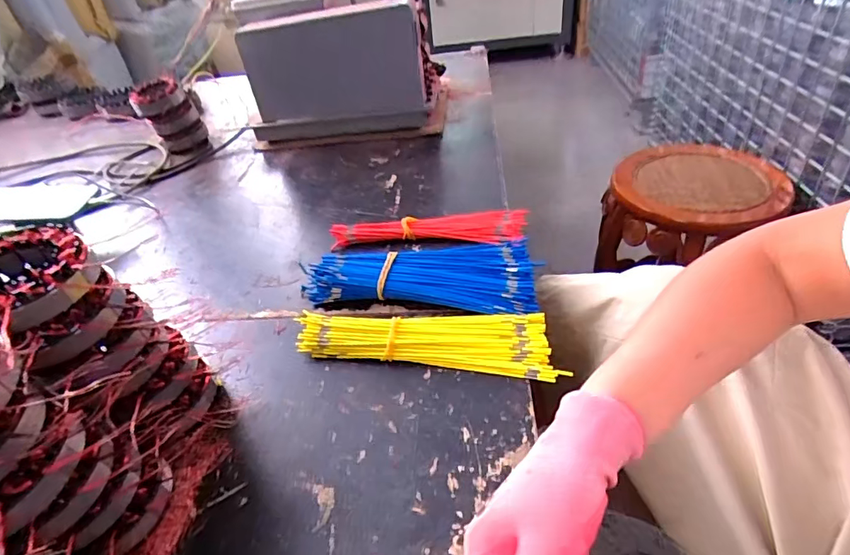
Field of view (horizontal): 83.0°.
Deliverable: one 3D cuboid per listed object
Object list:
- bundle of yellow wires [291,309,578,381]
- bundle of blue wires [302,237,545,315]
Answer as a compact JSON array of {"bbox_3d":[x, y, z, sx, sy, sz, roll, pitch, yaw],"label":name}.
[{"bbox_3d":[0.000,0.056,0.468,0.245,0.024,0.065,4,41,13],"label":"bundle of yellow wires"},{"bbox_3d":[-0.006,-0.001,0.526,0.244,0.035,0.093,2,40,11],"label":"bundle of blue wires"}]

